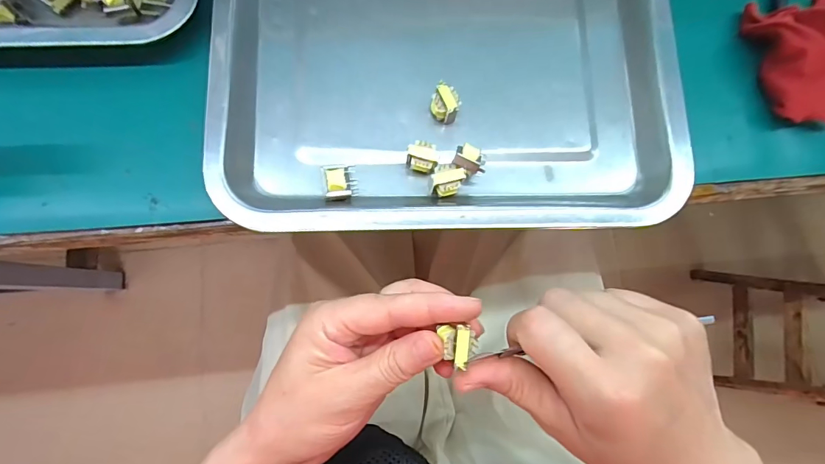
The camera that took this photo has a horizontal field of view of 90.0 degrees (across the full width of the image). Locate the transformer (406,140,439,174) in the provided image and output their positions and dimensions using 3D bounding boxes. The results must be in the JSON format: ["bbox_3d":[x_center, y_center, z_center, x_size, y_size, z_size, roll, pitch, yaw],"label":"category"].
[{"bbox_3d":[0.006,-0.046,0.258,0.019,0.019,0.018,10,81,-2],"label":"transformer"}]

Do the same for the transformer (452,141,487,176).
[{"bbox_3d":[0.035,-0.043,0.258,0.020,0.021,0.016,35,81,2],"label":"transformer"}]

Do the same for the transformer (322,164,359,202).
[{"bbox_3d":[-0.043,-0.029,0.250,0.019,0.017,0.021,-4,82,-4],"label":"transformer"}]

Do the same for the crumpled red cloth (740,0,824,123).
[{"bbox_3d":[0.276,-0.121,0.278,0.079,0.029,0.091,-15,82,-6],"label":"crumpled red cloth"}]

